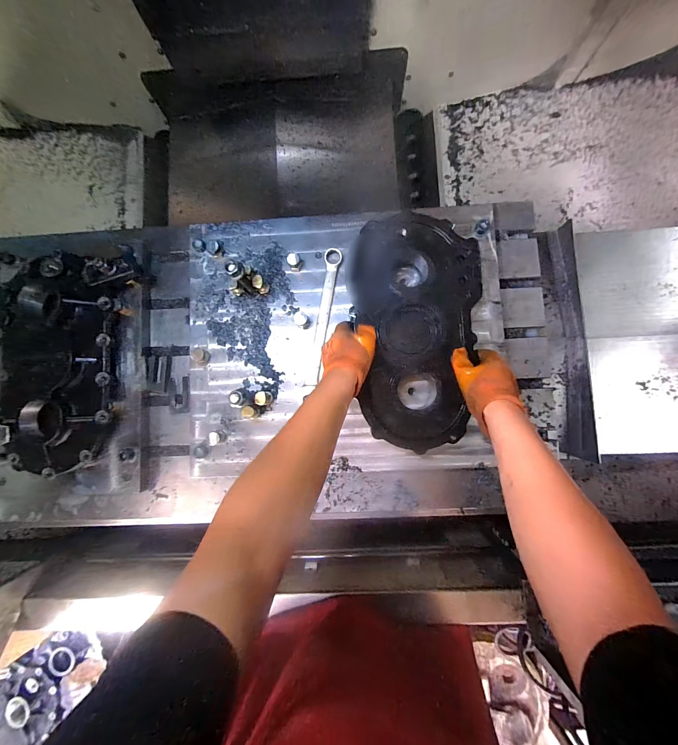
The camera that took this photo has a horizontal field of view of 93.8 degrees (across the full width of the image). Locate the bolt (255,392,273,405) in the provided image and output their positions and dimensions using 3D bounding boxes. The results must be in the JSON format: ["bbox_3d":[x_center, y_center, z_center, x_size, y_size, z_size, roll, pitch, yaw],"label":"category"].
[{"bbox_3d":[-0.137,0.048,0.581,0.021,0.042,0.025,3,85,2],"label":"bolt"}]

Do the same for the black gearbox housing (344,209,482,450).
[{"bbox_3d":[0.137,-0.074,0.573,0.216,0.050,0.400,-2,88,2],"label":"black gearbox housing"}]

